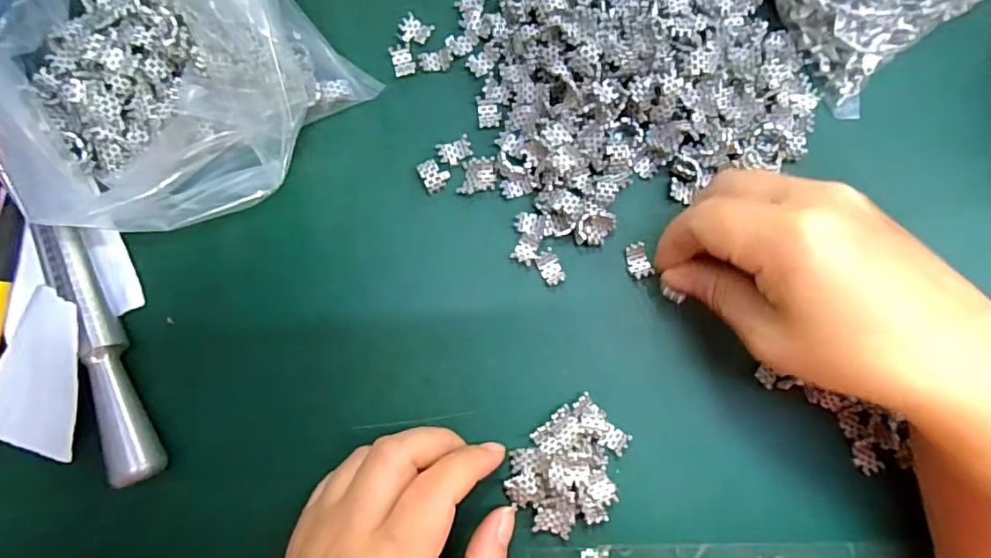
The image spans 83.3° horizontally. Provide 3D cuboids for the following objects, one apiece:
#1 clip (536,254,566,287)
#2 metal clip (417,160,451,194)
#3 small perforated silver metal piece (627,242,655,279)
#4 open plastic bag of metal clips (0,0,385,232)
[{"bbox_3d":[0.027,-0.004,0.273,0.011,0.004,0.015,-23,84,-3],"label":"clip"},{"bbox_3d":[-0.030,-0.052,0.275,0.013,0.004,0.016,-28,85,-3],"label":"metal clip"},{"bbox_3d":[0.070,-0.009,0.273,0.010,0.005,0.017,-12,84,-1],"label":"small perforated silver metal piece"},{"bbox_3d":[-0.141,-0.092,0.227,0.148,0.109,0.124,-11,84,-1],"label":"open plastic bag of metal clips"}]

